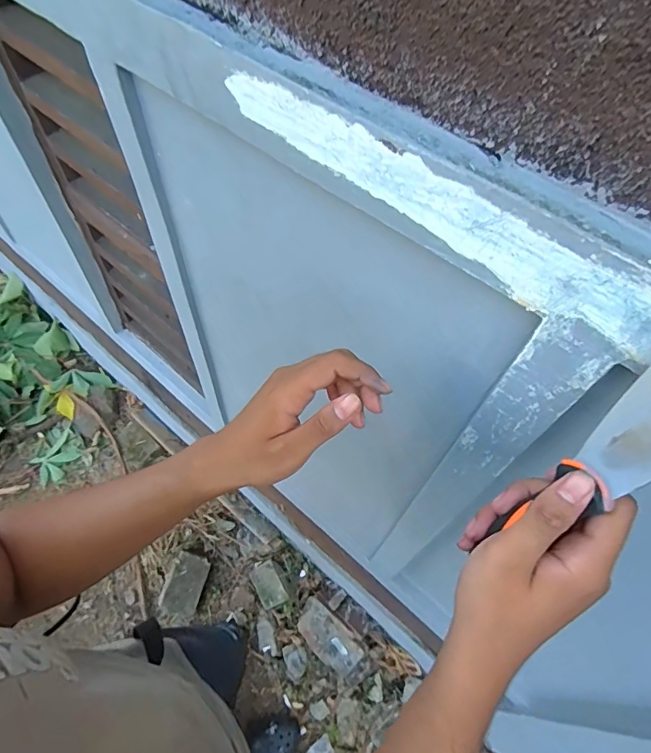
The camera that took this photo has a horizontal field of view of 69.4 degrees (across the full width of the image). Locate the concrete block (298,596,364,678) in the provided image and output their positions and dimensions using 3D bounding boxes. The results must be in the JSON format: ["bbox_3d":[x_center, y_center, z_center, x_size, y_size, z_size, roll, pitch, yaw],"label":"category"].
[{"bbox_3d":[0.006,0.746,1.345,0.211,0.051,0.103,40,64,19],"label":"concrete block"}]

